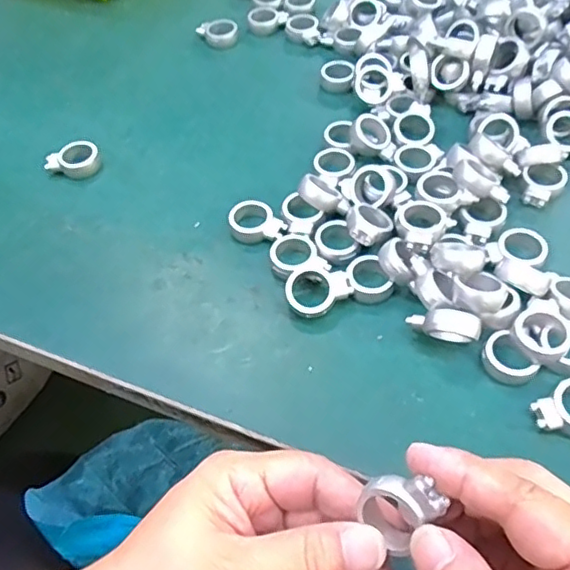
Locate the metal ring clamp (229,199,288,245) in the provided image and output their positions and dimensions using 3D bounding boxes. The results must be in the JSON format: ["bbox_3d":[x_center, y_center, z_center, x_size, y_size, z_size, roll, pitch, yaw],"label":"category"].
[{"bbox_3d":[-0.016,-0.034,0.342,0.024,0.013,0.033,-38,59,-21],"label":"metal ring clamp"}]

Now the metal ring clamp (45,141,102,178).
[{"bbox_3d":[-0.137,-0.080,0.383,0.033,0.012,0.024,-19,54,-9],"label":"metal ring clamp"}]

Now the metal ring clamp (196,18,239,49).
[{"bbox_3d":[-0.053,-0.199,0.470,0.032,0.014,0.024,-7,53,-1],"label":"metal ring clamp"}]

